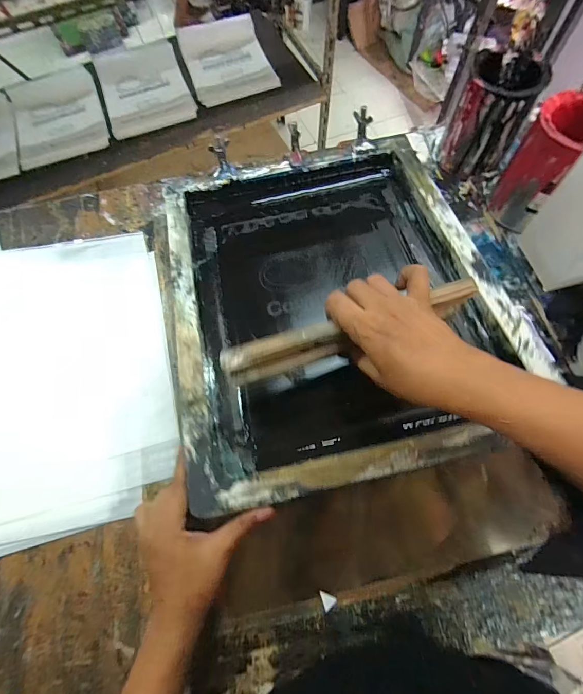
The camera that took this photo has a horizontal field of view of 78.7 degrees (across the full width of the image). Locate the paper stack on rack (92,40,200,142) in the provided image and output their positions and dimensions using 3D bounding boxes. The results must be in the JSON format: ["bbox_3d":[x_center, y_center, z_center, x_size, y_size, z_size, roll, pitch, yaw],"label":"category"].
[{"bbox_3d":[-0.524,-0.924,1.261,0.299,0.071,0.400,-21,69,-6],"label":"paper stack on rack"}]

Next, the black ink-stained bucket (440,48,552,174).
[{"bbox_3d":[0.305,-0.355,0.548,0.096,0.135,0.092,-1,68,2],"label":"black ink-stained bucket"}]

